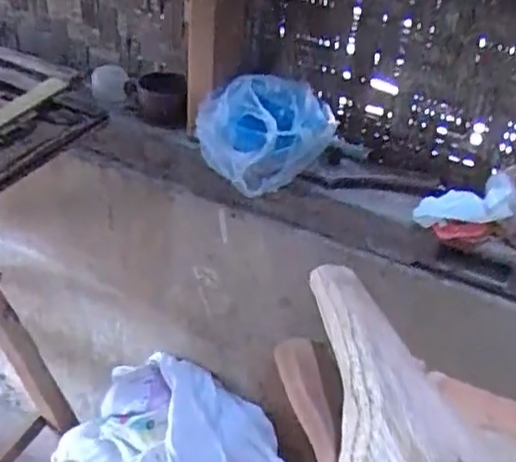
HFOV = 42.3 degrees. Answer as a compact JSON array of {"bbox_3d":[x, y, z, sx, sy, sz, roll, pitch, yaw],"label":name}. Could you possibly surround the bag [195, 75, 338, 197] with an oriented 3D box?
[{"bbox_3d":[0.010,-0.137,0.909,0.186,0.118,0.142,5,38,-2],"label":"bag"}]

